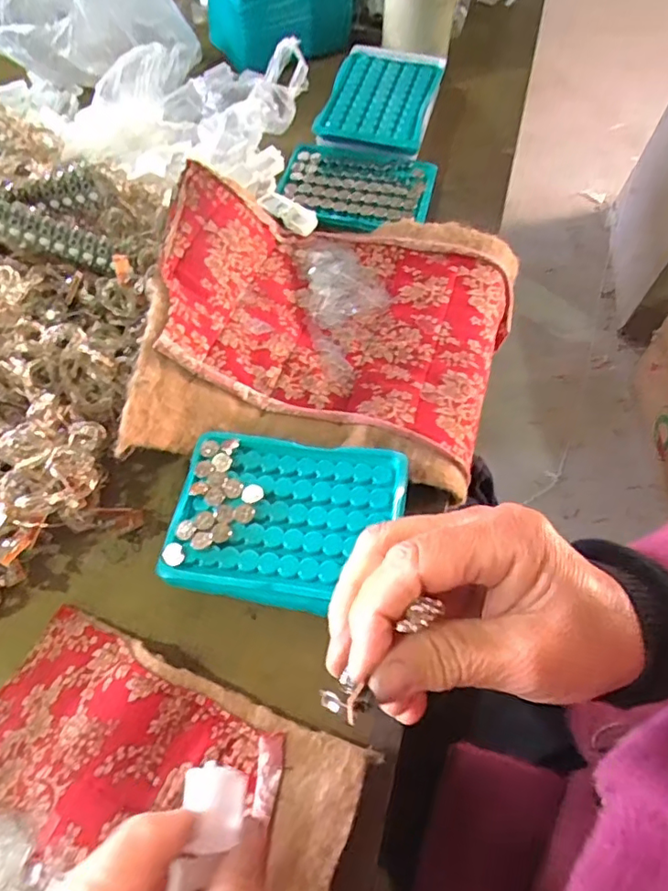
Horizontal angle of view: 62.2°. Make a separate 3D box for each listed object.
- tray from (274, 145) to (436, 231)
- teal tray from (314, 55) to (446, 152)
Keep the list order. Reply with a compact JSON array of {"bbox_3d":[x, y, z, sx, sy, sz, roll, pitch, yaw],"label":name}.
[{"bbox_3d":[0.019,-0.225,0.488,0.131,0.011,0.098,11,61,6],"label":"tray"},{"bbox_3d":[0.043,-0.328,0.520,0.095,0.013,0.128,12,62,6],"label":"teal tray"}]

